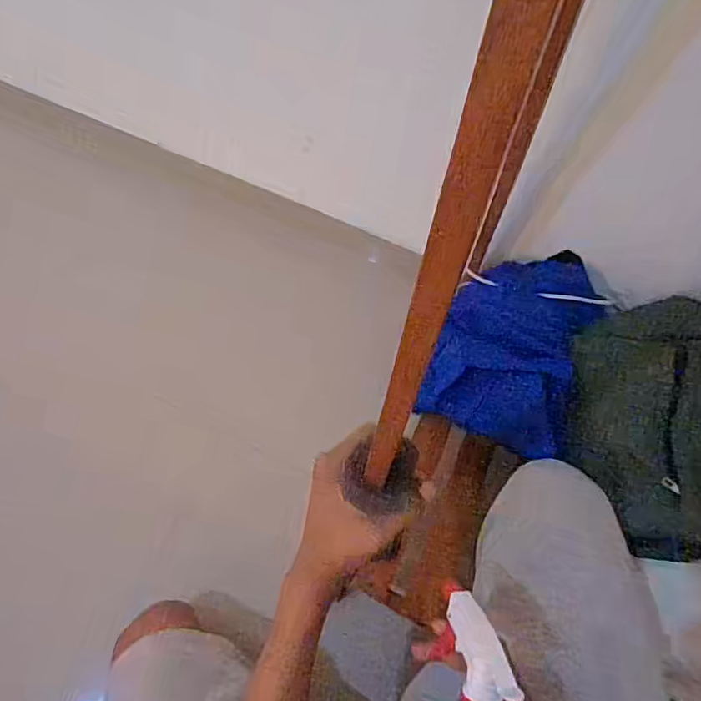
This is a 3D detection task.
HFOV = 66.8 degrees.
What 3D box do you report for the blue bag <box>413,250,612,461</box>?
[{"bbox_3d":[0.215,-0.012,0.722,0.204,0.064,0.280,25,64,11],"label":"blue bag"}]

